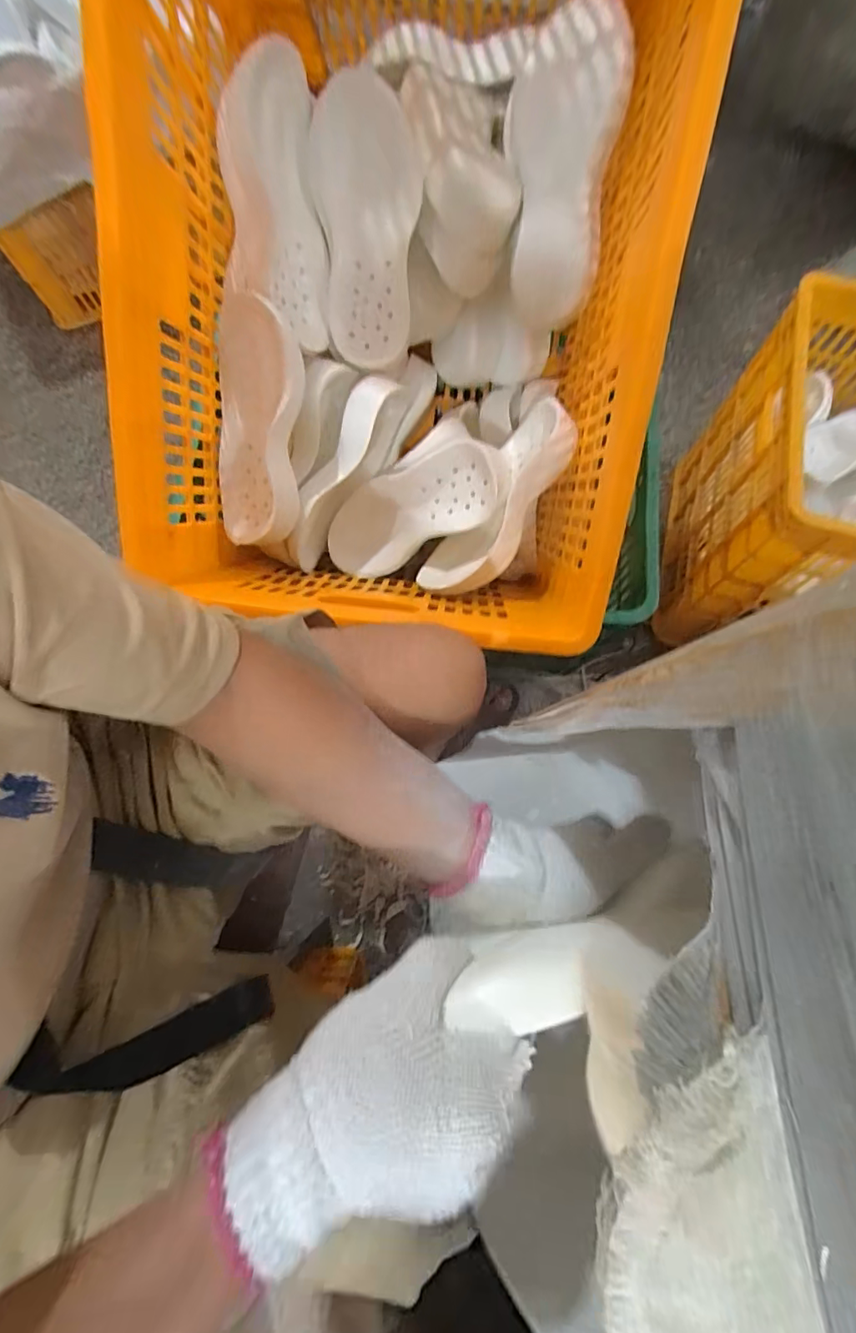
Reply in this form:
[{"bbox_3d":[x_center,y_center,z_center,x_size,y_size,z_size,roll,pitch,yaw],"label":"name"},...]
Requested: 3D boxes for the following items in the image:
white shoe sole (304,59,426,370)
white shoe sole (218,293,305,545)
[{"bbox_3d":[-0.069,-0.462,0.552,0.117,0.238,0.052,3,41,1],"label":"white shoe sole"},{"bbox_3d":[-0.199,-0.273,0.588,0.104,0.049,0.253,12,118,3],"label":"white shoe sole"}]

